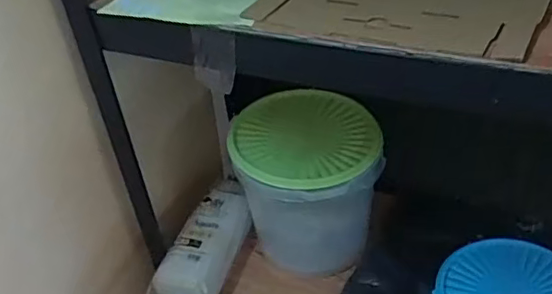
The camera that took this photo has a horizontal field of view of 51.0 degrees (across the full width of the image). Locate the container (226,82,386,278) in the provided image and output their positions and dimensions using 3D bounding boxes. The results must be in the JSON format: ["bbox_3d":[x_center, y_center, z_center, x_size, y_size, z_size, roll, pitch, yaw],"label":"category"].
[{"bbox_3d":[0.043,0.056,0.845,0.190,0.203,0.181,-10,37,-5],"label":"container"}]

